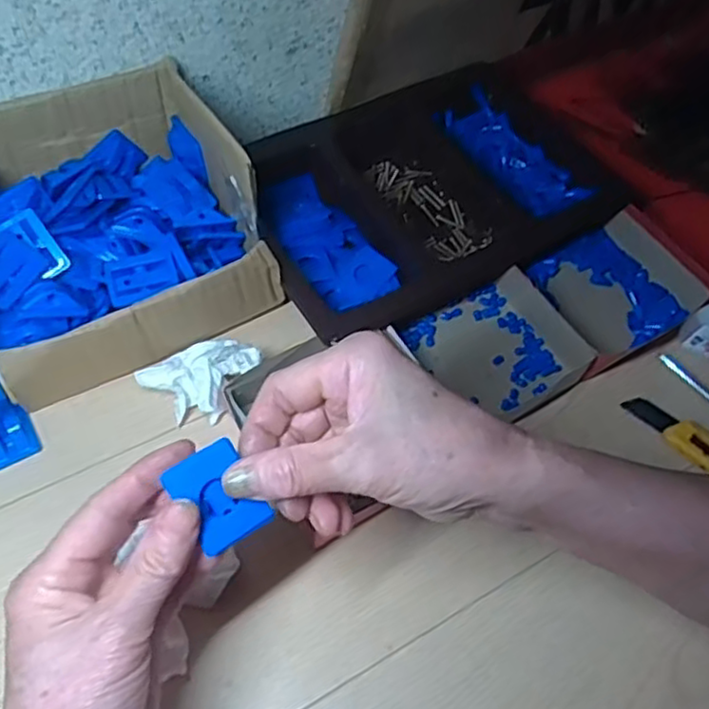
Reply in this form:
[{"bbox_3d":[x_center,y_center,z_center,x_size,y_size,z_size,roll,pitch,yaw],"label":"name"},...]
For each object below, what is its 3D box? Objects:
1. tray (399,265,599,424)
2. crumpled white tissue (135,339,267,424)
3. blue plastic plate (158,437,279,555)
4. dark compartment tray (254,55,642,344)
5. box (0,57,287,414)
[{"bbox_3d":[0.104,-0.007,0.507,0.092,0.038,0.106,-28,63,-19],"label":"tray"},{"bbox_3d":[-0.101,0.016,0.474,0.073,0.029,0.059,-33,65,-22],"label":"crumpled white tissue"},{"bbox_3d":[-0.061,0.065,0.312,0.033,0.005,0.044,-31,101,-9],"label":"blue plastic plate"},{"bbox_3d":[0.050,-0.139,0.574,0.290,0.038,0.197,-25,62,-18],"label":"dark compartment tray"},{"bbox_3d":[-0.177,-0.084,0.464,0.200,0.103,0.160,-24,62,-18],"label":"box"}]

